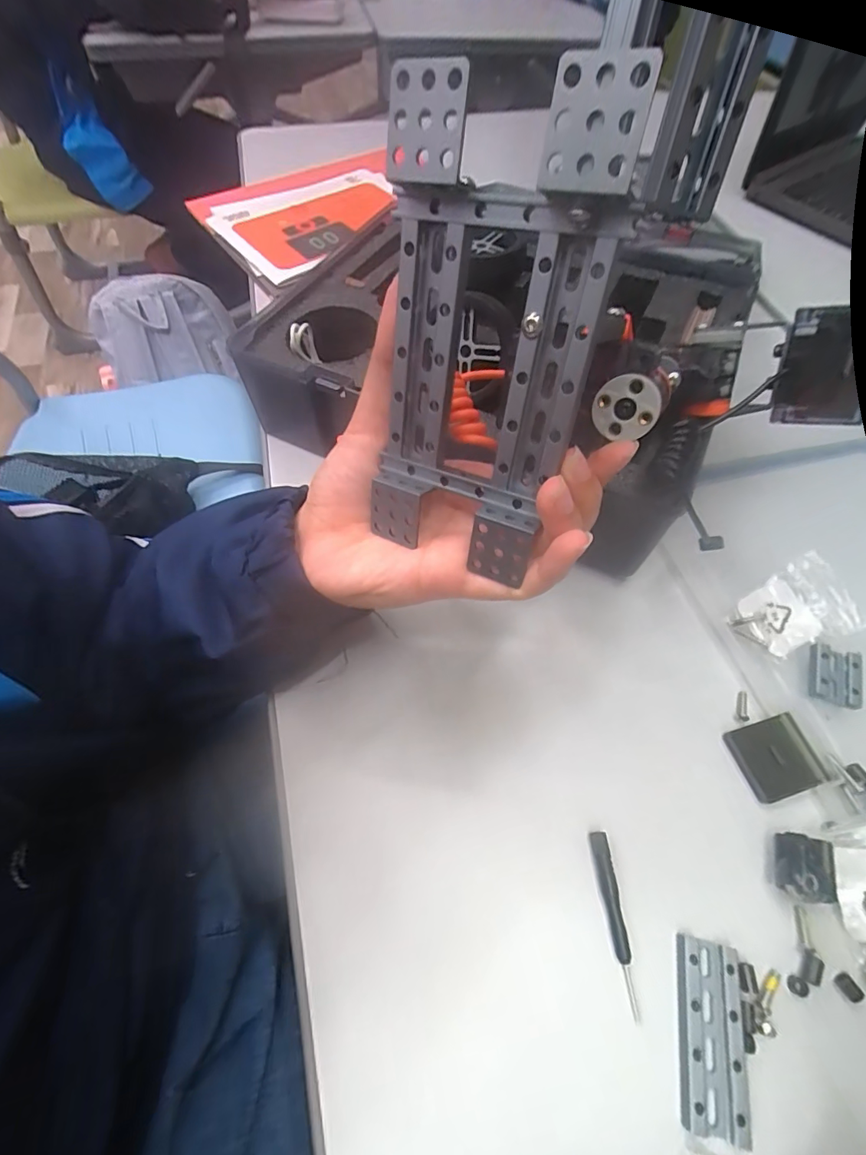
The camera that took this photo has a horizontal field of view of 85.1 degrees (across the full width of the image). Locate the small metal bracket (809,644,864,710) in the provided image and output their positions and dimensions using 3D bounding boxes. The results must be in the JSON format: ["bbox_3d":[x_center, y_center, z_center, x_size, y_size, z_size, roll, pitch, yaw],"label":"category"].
[{"bbox_3d":[0.232,0.056,0.272,0.027,0.006,0.032,19,62,7],"label":"small metal bracket"}]

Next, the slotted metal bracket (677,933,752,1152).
[{"bbox_3d":[0.119,0.195,0.201,0.026,0.006,0.064,13,61,4],"label":"slotted metal bracket"}]

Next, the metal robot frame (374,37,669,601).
[{"bbox_3d":[0.015,-0.072,0.163,0.070,0.143,0.019,20,36,19],"label":"metal robot frame"}]

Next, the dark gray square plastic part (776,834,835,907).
[{"bbox_3d":[0.177,0.140,0.227,0.018,0.018,0.027,22,62,9],"label":"dark gray square plastic part"}]

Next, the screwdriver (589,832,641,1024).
[{"bbox_3d":[0.086,0.160,0.221,0.008,0.006,0.071,-4,62,-5],"label":"screwdriver"}]

